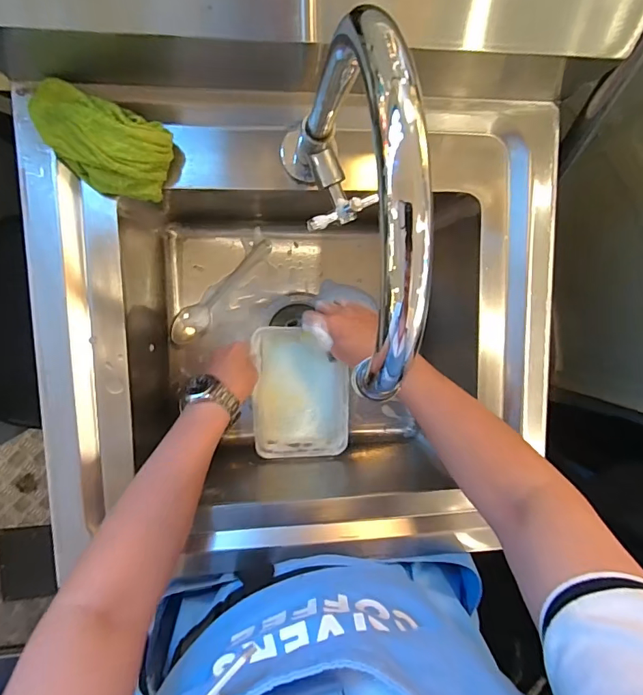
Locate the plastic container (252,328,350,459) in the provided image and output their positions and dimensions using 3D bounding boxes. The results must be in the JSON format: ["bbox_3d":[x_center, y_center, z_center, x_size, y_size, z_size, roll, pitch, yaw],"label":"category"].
[{"bbox_3d":[-0.028,0.057,0.596,0.121,0.056,0.167,1,97,-7],"label":"plastic container"}]

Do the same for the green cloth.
[{"bbox_3d":[-0.190,-0.173,0.371,0.116,0.037,0.065,21,94,-9],"label":"green cloth"}]

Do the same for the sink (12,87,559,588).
[{"bbox_3d":[-0.032,-0.006,0.536,0.485,0.220,0.445,-1,97,-7],"label":"sink"}]

